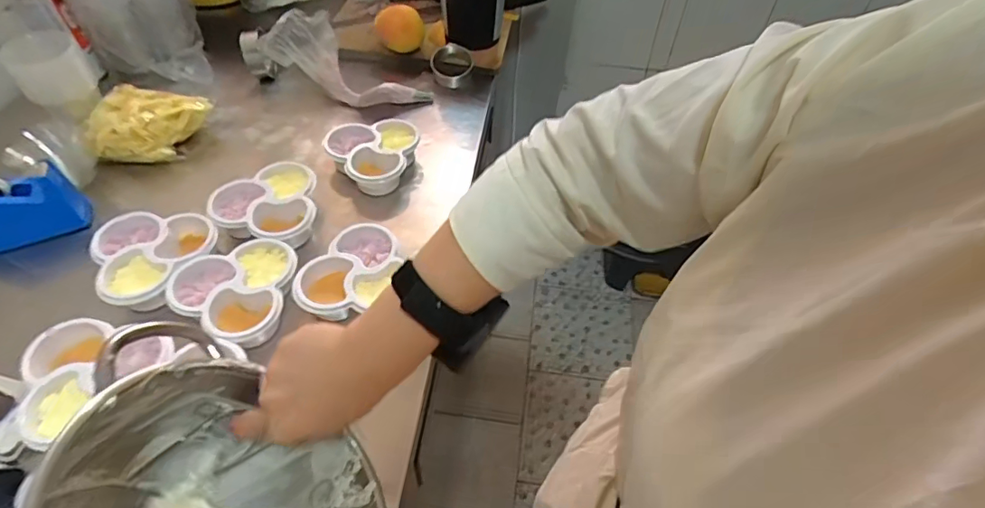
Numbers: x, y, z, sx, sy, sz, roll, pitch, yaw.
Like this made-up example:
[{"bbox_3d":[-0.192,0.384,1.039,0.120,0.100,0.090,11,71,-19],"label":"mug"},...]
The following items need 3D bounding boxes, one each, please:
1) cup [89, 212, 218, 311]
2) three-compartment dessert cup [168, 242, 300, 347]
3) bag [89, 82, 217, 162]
[{"bbox_3d":[-0.426,-0.005,0.666,0.135,0.054,0.135,1,50,-2],"label":"cup"},{"bbox_3d":[-0.303,0.042,0.641,0.140,0.046,0.140,23,53,16],"label":"three-compartment dessert cup"},{"bbox_3d":[-0.527,-0.199,0.795,0.155,0.056,0.130,6,50,2],"label":"bag"}]

